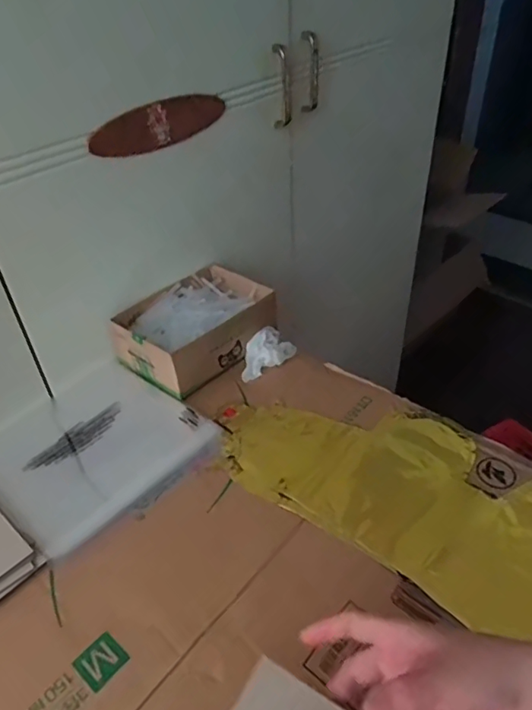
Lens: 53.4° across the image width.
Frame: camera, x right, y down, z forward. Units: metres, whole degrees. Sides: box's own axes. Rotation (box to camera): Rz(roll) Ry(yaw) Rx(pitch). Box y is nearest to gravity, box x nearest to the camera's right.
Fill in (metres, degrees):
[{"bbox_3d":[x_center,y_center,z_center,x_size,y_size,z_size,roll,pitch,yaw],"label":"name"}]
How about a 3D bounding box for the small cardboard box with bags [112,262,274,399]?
[{"bbox_3d":[-0.090,-0.043,0.701,0.139,0.058,0.194,30,49,30],"label":"small cardboard box with bags"}]

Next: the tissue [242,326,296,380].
[{"bbox_3d":[-0.001,-0.005,0.681,0.047,0.031,0.083,31,50,31],"label":"tissue"}]

